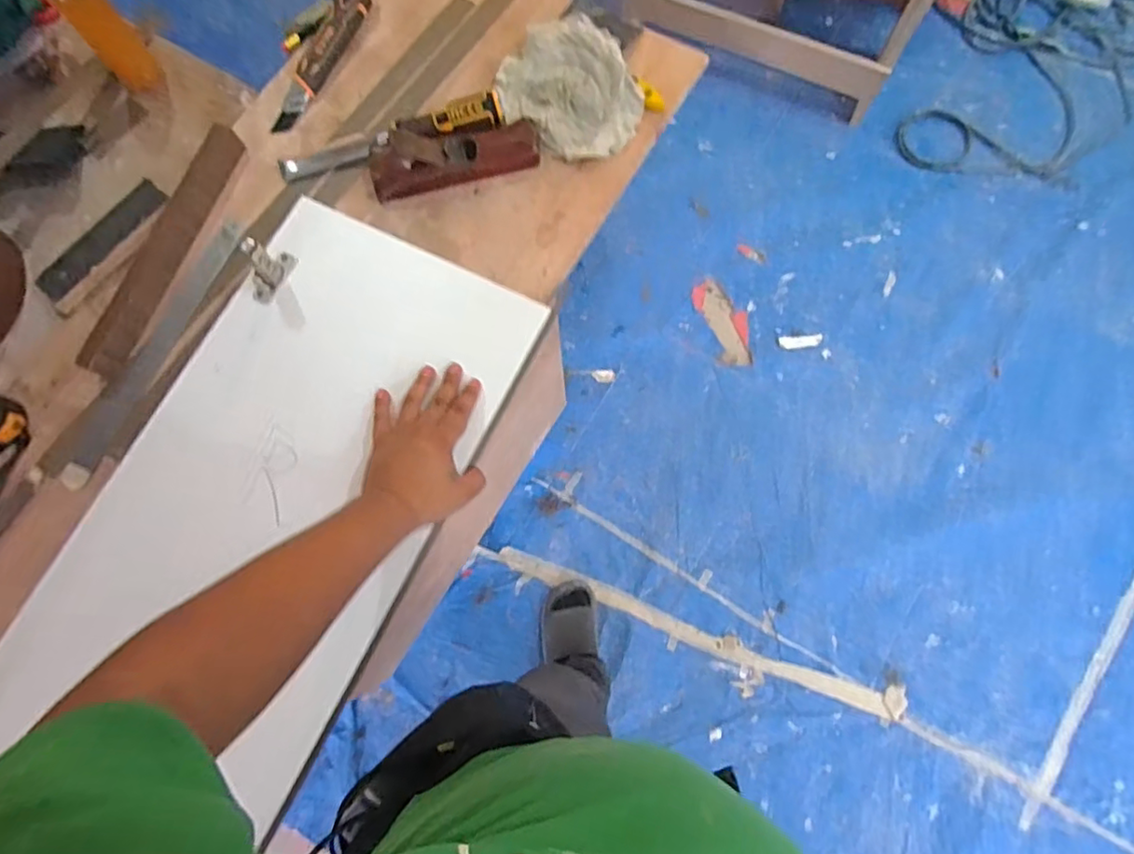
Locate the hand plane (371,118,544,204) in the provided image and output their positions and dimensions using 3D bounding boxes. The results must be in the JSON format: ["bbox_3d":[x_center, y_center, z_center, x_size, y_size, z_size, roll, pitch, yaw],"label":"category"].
[{"bbox_3d":[-0.131,-0.316,0.685,0.196,0.046,0.071,-13,76,-3],"label":"hand plane"}]

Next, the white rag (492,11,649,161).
[{"bbox_3d":[0.001,-0.400,0.715,0.152,0.031,0.171,-21,76,-5],"label":"white rag"}]

